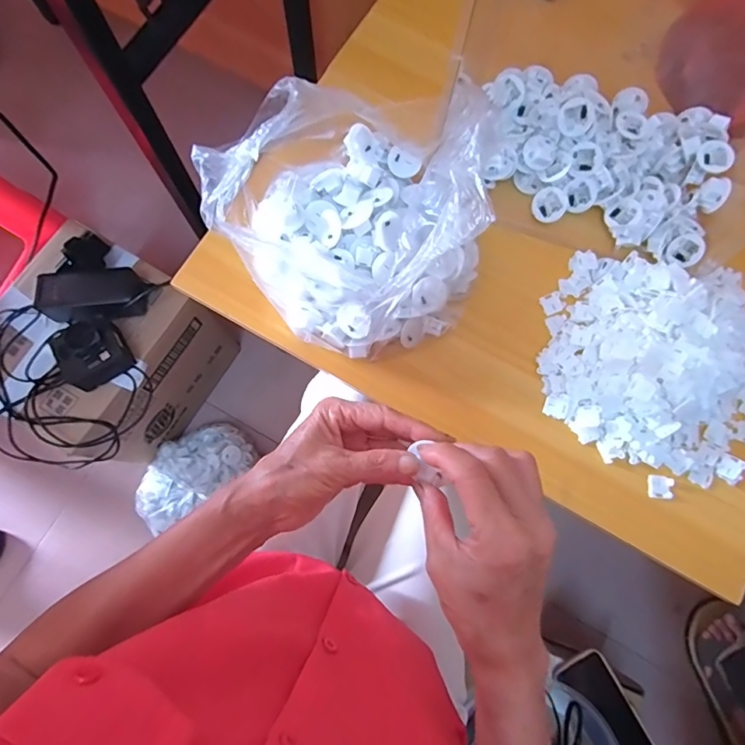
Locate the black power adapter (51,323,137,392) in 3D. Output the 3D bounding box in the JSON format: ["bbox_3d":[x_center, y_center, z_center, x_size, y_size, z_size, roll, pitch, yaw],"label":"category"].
[{"bbox_3d":[-0.378,-0.026,0.631,0.088,0.055,0.077,-37,80,-8],"label":"black power adapter"}]

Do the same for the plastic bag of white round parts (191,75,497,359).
[{"bbox_3d":[-0.005,-0.121,0.394,0.191,0.150,0.186,-42,81,-9],"label":"plastic bag of white round parts"}]

